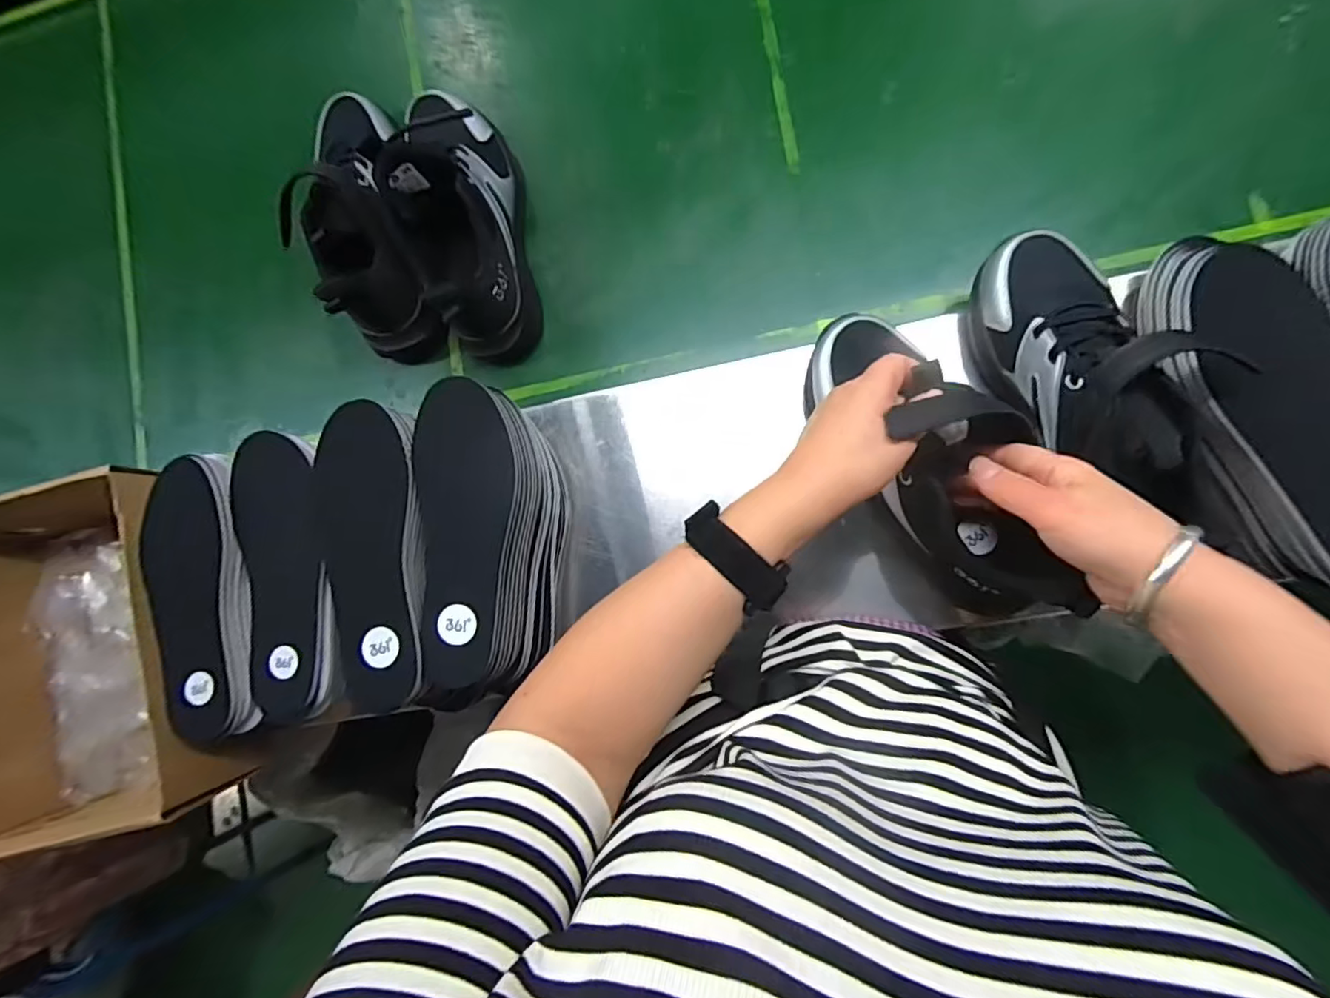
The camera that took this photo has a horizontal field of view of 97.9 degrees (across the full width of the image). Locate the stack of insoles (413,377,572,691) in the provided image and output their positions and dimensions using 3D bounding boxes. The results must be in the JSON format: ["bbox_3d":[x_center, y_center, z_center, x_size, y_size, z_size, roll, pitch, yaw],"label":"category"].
[{"bbox_3d":[-0.127,0.027,0.441,0.080,0.107,0.212,0,87,8],"label":"stack of insoles"}]

